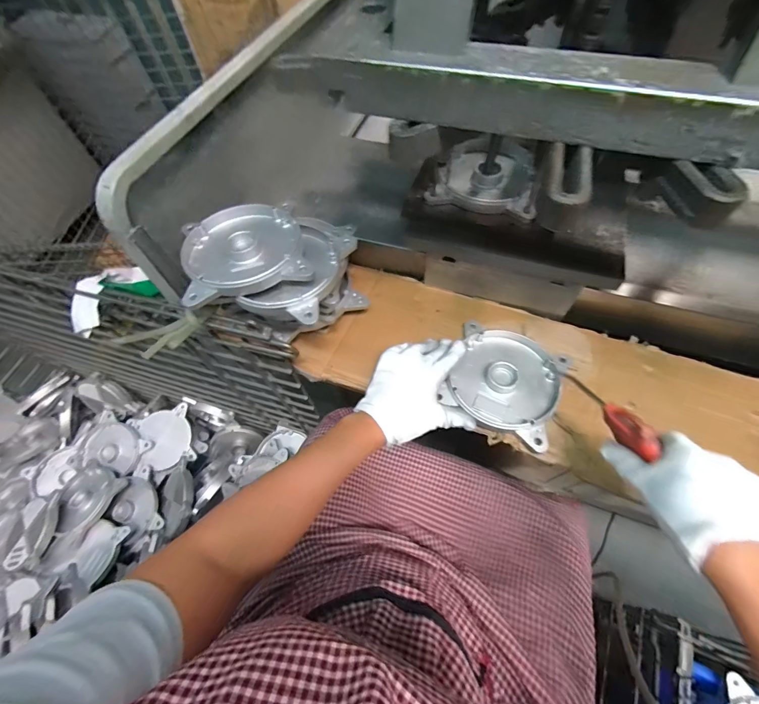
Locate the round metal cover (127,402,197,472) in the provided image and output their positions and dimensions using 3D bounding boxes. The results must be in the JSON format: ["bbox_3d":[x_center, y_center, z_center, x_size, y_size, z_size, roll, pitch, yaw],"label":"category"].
[{"bbox_3d":[-0.519,0.210,0.853,0.122,0.025,0.140,-17,78,-16],"label":"round metal cover"}]

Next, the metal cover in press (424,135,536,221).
[{"bbox_3d":[0.155,-0.255,0.501,0.134,0.024,0.149,16,63,11],"label":"metal cover in press"}]

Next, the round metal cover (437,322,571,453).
[{"bbox_3d":[0.161,0.035,0.460,0.134,0.019,0.136,24,65,15],"label":"round metal cover"}]

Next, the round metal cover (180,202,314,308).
[{"bbox_3d":[-0.167,-0.127,0.436,0.140,0.021,0.138,-17,62,-7],"label":"round metal cover"}]

